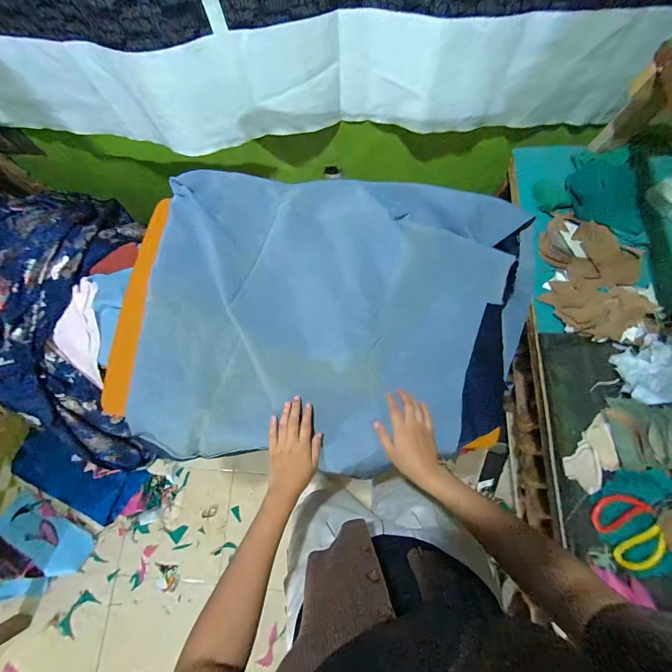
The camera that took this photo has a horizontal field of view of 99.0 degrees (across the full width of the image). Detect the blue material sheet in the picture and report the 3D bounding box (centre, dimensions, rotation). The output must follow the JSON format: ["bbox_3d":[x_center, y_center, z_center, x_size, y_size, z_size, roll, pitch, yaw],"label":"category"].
[{"bbox_3d":[-0.018,-0.042,0.553,0.688,0.067,0.554,6,77,2],"label":"blue material sheet"}]

